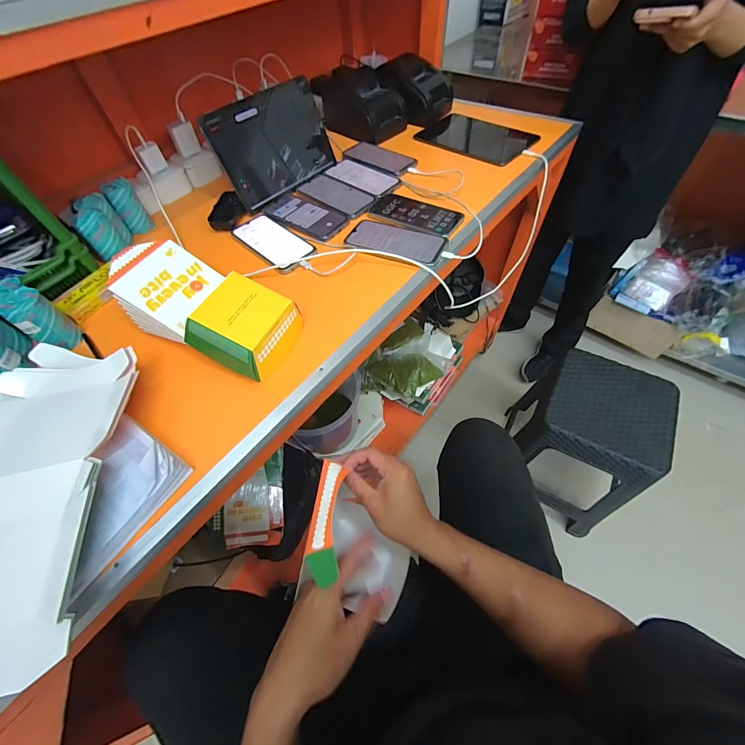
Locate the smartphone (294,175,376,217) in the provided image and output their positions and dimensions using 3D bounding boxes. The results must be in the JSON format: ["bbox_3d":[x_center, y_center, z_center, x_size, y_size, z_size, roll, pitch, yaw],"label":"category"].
[{"bbox_3d":[-0.076,-0.364,0.671,0.175,0.005,0.087,37,66,25],"label":"smartphone"}]

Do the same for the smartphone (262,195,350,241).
[{"bbox_3d":[-0.129,-0.302,0.635,0.169,0.005,0.085,32,64,22],"label":"smartphone"}]

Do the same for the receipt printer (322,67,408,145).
[{"bbox_3d":[-0.017,-0.653,0.806,0.165,0.108,0.144,36,65,24],"label":"receipt printer"}]

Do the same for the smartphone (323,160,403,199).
[{"bbox_3d":[-0.021,-0.415,0.701,0.170,0.004,0.085,37,66,24],"label":"smartphone"}]

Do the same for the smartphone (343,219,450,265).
[{"bbox_3d":[0.038,-0.226,0.568,0.170,0.006,0.084,21,60,17],"label":"smartphone"}]

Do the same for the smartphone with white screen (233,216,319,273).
[{"bbox_3d":[-0.181,-0.239,0.597,0.078,0.006,0.174,-39,62,-20],"label":"smartphone with white screen"}]

